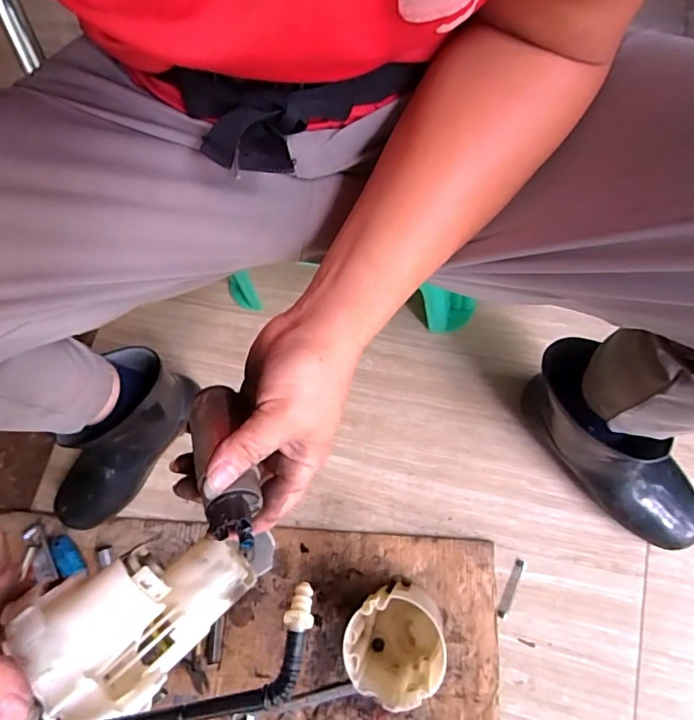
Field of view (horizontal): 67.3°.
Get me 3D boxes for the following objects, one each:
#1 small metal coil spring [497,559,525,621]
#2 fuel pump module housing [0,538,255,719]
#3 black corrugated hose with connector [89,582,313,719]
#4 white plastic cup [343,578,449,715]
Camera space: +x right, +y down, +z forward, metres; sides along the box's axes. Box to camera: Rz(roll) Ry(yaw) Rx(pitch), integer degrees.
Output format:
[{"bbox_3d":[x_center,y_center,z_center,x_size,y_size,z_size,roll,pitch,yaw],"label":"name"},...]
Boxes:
[{"bbox_3d":[0.196,0.273,0.621,0.012,0.006,0.069,21,77,14],"label":"small metal coil spring"},{"bbox_3d":[-0.137,0.173,0.284,0.092,0.085,0.176,26,77,8],"label":"fuel pump module housing"},{"bbox_3d":[-0.080,0.154,0.248,0.142,0.019,0.041,-21,75,-1],"label":"black corrugated hose with connector"},{"bbox_3d":[0.060,0.304,0.561,0.093,0.114,0.099,-2,72,8],"label":"white plastic cup"}]

